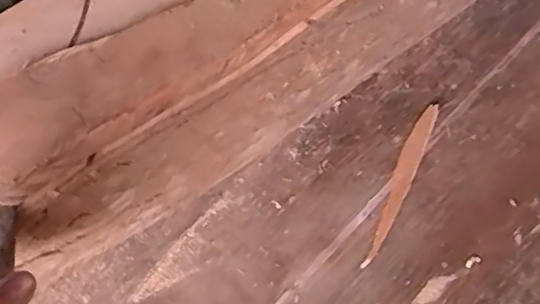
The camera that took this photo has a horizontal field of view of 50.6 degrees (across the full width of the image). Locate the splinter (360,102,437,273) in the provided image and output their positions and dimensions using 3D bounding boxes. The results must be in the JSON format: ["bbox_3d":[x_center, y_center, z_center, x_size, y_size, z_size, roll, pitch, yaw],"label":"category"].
[{"bbox_3d":[0.127,0.030,0.554,0.022,0.005,0.171,23,76,6],"label":"splinter"}]

